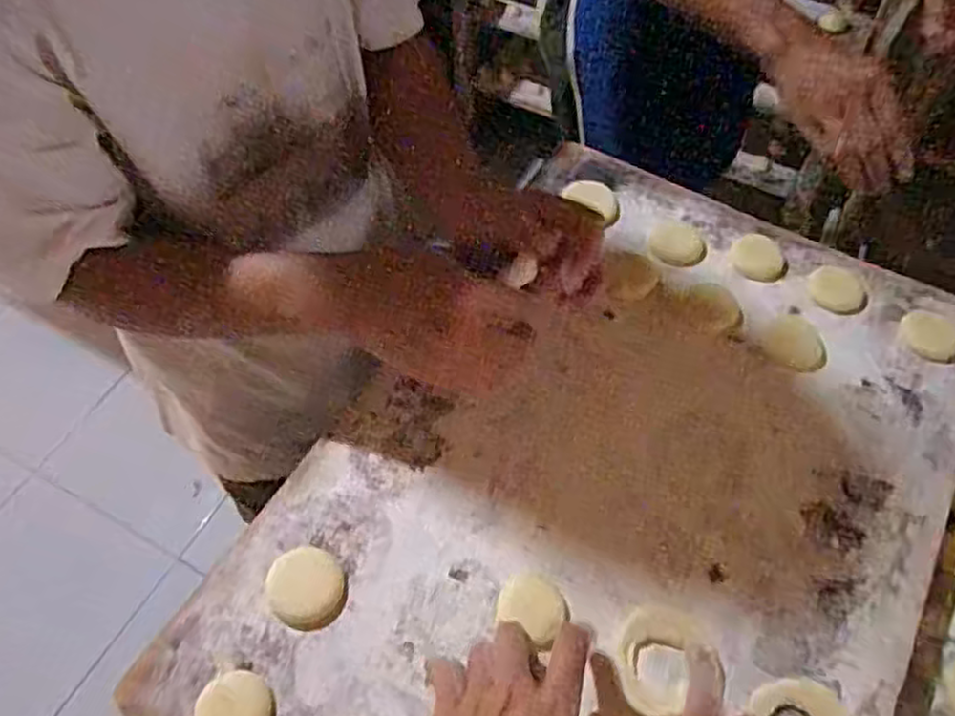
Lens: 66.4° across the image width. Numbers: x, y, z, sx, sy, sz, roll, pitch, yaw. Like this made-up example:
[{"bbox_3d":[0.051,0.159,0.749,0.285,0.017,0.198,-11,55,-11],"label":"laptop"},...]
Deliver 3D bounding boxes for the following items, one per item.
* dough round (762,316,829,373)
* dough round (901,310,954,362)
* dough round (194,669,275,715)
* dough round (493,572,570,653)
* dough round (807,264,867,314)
[{"bbox_3d":[0.262,-0.012,0.598,0.050,0.011,0.043,26,61,16],"label":"dough round"},{"bbox_3d":[0.377,-0.020,0.605,0.045,0.004,0.045,0,57,0],"label":"dough round"},{"bbox_3d":[-0.150,0.217,0.449,0.045,0.004,0.044,0,57,0],"label":"dough round"},{"bbox_3d":[0.038,0.165,0.488,0.044,0.005,0.042,32,63,14],"label":"dough round"},{"bbox_3d":[0.310,-0.060,0.630,0.045,0.005,0.043,0,57,0],"label":"dough round"}]

